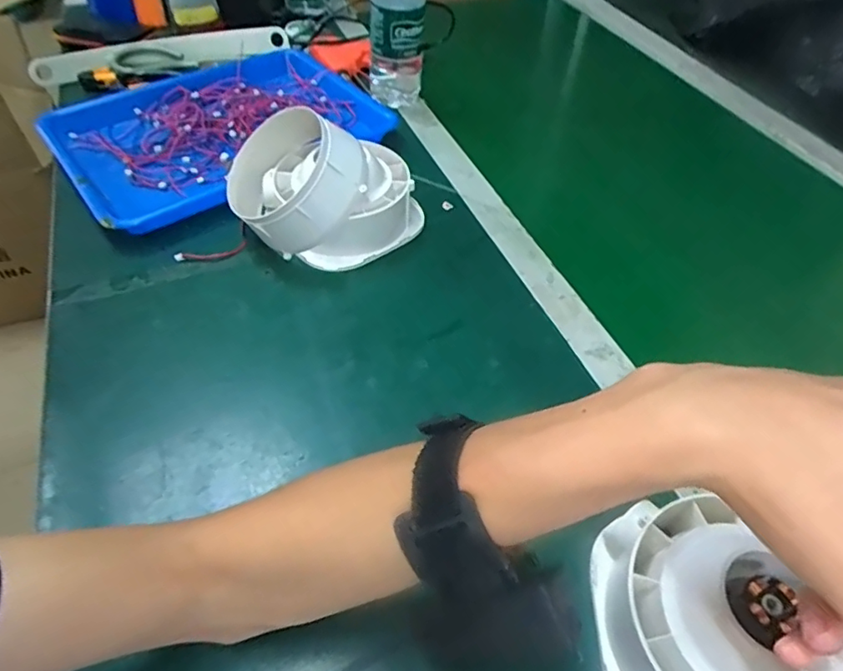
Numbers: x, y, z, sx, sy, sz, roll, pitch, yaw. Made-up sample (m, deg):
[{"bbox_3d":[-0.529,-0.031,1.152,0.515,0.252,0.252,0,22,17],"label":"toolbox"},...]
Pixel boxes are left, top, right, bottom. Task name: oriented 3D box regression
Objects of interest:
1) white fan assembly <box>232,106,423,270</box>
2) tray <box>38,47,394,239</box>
[{"bbox_3d":[-0.091,-0.143,0.523,0.178,0.103,0.127,-8,50,-10],"label":"white fan assembly"},{"bbox_3d":[-0.237,-0.242,0.657,0.349,0.046,0.255,-29,57,-25],"label":"tray"}]

